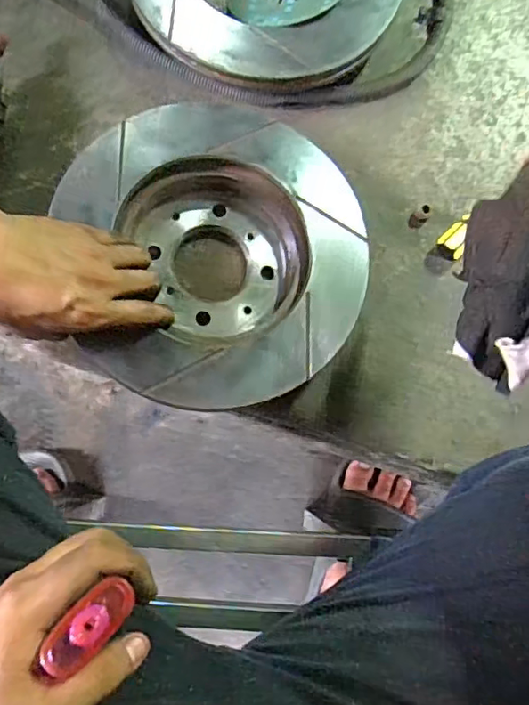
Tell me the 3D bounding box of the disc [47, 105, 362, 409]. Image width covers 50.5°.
[{"bbox_3d":[-0.034,-0.079,0.472,0.229,0.064,0.245,1,81,-4],"label":"disc"}]

